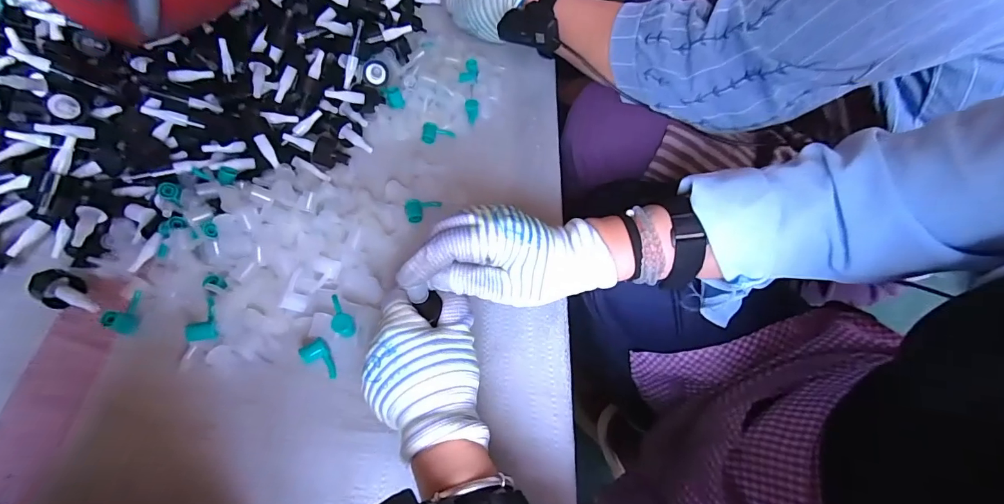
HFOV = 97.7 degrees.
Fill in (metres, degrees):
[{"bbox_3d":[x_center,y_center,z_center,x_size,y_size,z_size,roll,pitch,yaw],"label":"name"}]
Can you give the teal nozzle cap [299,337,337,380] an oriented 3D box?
[{"bbox_3d":[-0.149,0.089,0.365,0.035,0.013,0.021,35,64,19],"label":"teal nozzle cap"}]

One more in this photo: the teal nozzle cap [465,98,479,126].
[{"bbox_3d":[-0.036,-0.169,0.525,0.015,0.015,0.025,-5,59,-4],"label":"teal nozzle cap"}]

